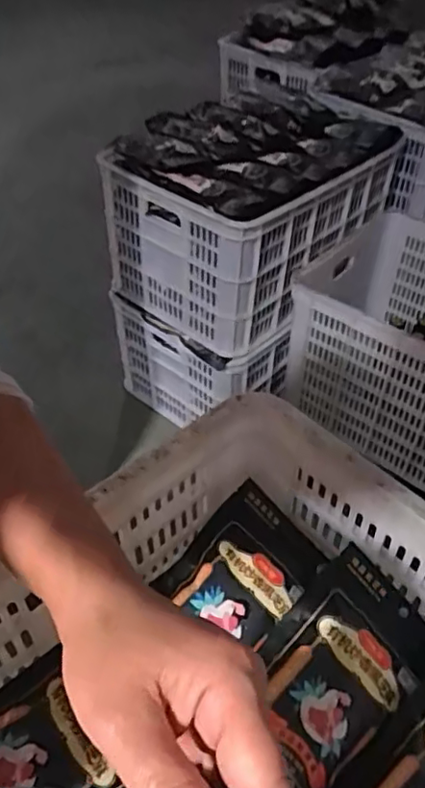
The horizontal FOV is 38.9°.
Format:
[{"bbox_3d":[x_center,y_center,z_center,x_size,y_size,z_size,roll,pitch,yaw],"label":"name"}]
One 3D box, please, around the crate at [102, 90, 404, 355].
[{"bbox_3d":[0.092,-0.429,1.367,0.423,0.357,0.562,27,51,26],"label":"crate"}]

